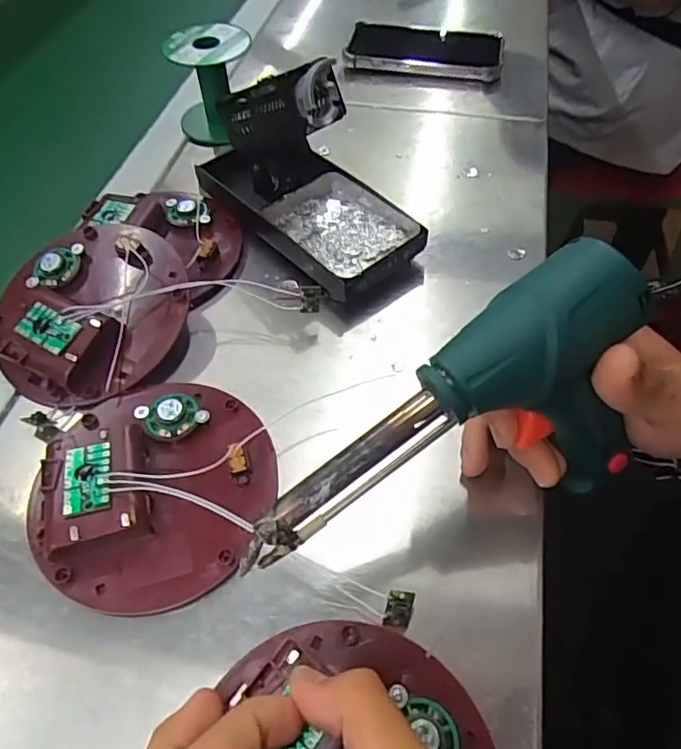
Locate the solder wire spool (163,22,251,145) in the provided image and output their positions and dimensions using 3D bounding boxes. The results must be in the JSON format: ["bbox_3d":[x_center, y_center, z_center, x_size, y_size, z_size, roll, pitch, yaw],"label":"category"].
[{"bbox_3d":[-0.107,-0.244,0.476,0.068,0.081,0.068,-2,55,3],"label":"solder wire spool"}]

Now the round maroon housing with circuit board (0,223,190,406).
[{"bbox_3d":[-0.152,-0.042,0.341,0.115,0.030,0.112,-1,53,1],"label":"round maroon housing with circuit board"}]

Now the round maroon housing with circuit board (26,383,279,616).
[{"bbox_3d":[-0.093,0.051,0.277,0.110,0.021,0.118,3,54,4],"label":"round maroon housing with circuit board"}]

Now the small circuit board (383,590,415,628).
[{"bbox_3d":[0.026,0.102,0.245,0.011,0.004,0.015,11,86,2],"label":"small circuit board"}]

